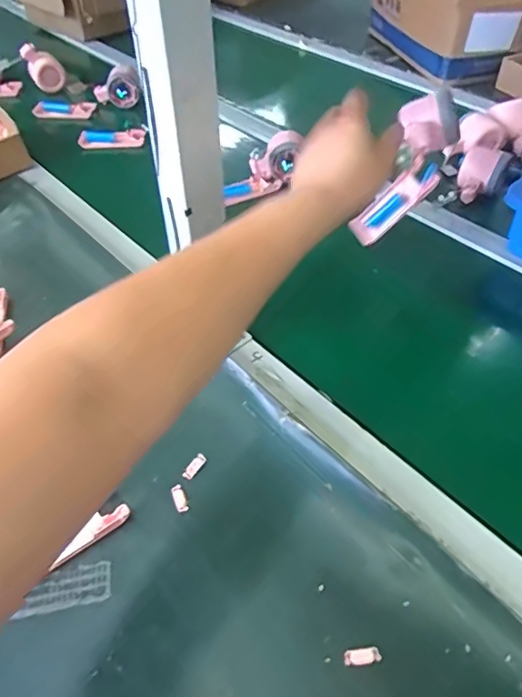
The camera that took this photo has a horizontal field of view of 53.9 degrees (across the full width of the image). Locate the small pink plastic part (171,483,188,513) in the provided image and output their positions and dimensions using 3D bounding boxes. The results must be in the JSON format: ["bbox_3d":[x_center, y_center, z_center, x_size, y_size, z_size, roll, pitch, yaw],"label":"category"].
[{"bbox_3d":[-0.068,0.124,0.425,0.010,0.004,0.024,-21,51,-15],"label":"small pink plastic part"}]

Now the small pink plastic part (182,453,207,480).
[{"bbox_3d":[-0.057,0.102,0.442,0.010,0.004,0.025,30,64,22],"label":"small pink plastic part"}]

